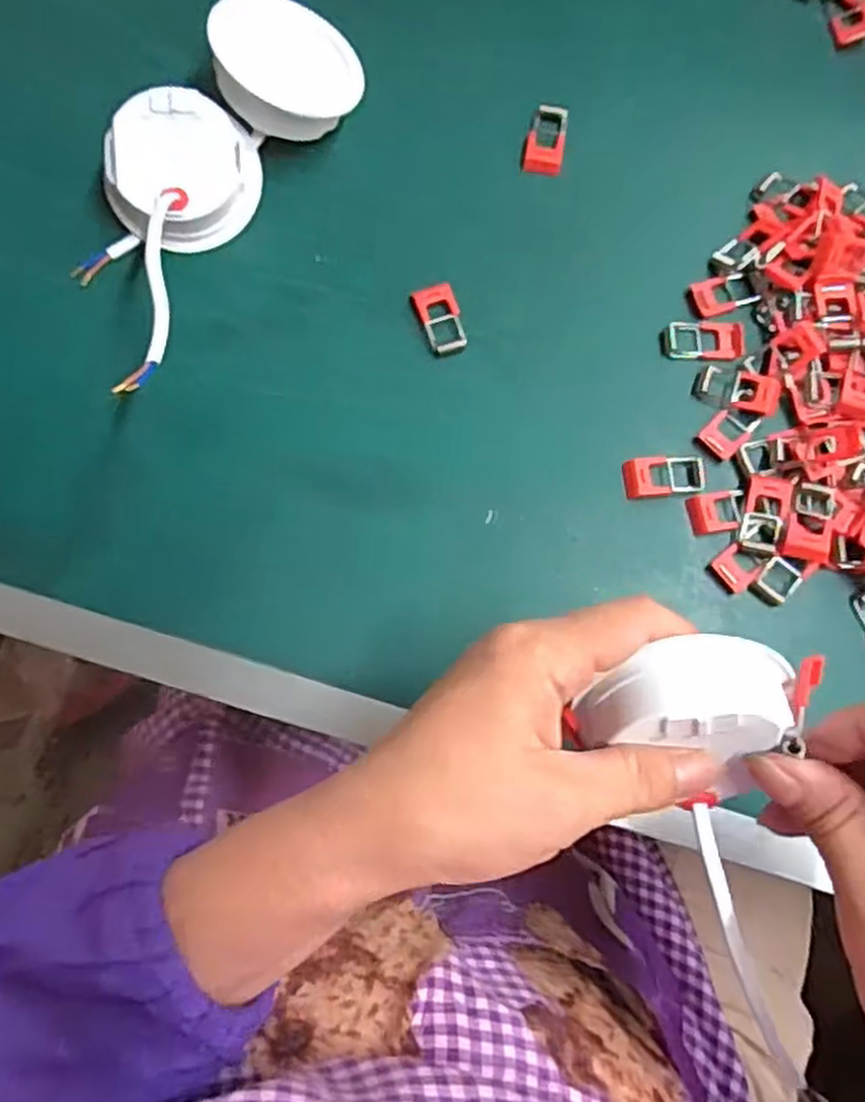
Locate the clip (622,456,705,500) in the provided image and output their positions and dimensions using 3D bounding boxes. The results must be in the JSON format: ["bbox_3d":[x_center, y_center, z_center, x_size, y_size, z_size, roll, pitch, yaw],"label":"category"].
[{"bbox_3d":[0.107,-0.035,0.345,0.037,0.004,0.019,-5,78,-2],"label":"clip"}]

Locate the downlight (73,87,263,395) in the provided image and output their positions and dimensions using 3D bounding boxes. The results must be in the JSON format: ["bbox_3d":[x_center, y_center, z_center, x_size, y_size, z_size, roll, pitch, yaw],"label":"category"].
[{"bbox_3d":[-0.131,-0.137,0.339,0.068,0.054,0.150,12,77,1],"label":"downlight"}]

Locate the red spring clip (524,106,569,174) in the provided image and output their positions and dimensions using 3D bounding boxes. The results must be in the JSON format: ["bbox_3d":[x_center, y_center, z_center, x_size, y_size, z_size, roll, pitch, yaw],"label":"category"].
[{"bbox_3d":[0.059,-0.209,0.382,0.019,0.004,0.038,10,77,1],"label":"red spring clip"}]

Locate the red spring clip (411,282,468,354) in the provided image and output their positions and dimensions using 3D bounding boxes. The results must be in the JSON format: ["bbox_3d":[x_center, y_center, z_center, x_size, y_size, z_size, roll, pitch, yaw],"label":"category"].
[{"bbox_3d":[0.004,-0.112,0.360,0.020,0.005,0.035,-20,79,-5],"label":"red spring clip"}]

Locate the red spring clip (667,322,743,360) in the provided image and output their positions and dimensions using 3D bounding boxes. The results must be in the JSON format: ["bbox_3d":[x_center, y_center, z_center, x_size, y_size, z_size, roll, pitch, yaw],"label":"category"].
[{"bbox_3d":[0.132,-0.102,0.362,0.038,0.004,0.019,-2,77,-2],"label":"red spring clip"}]

